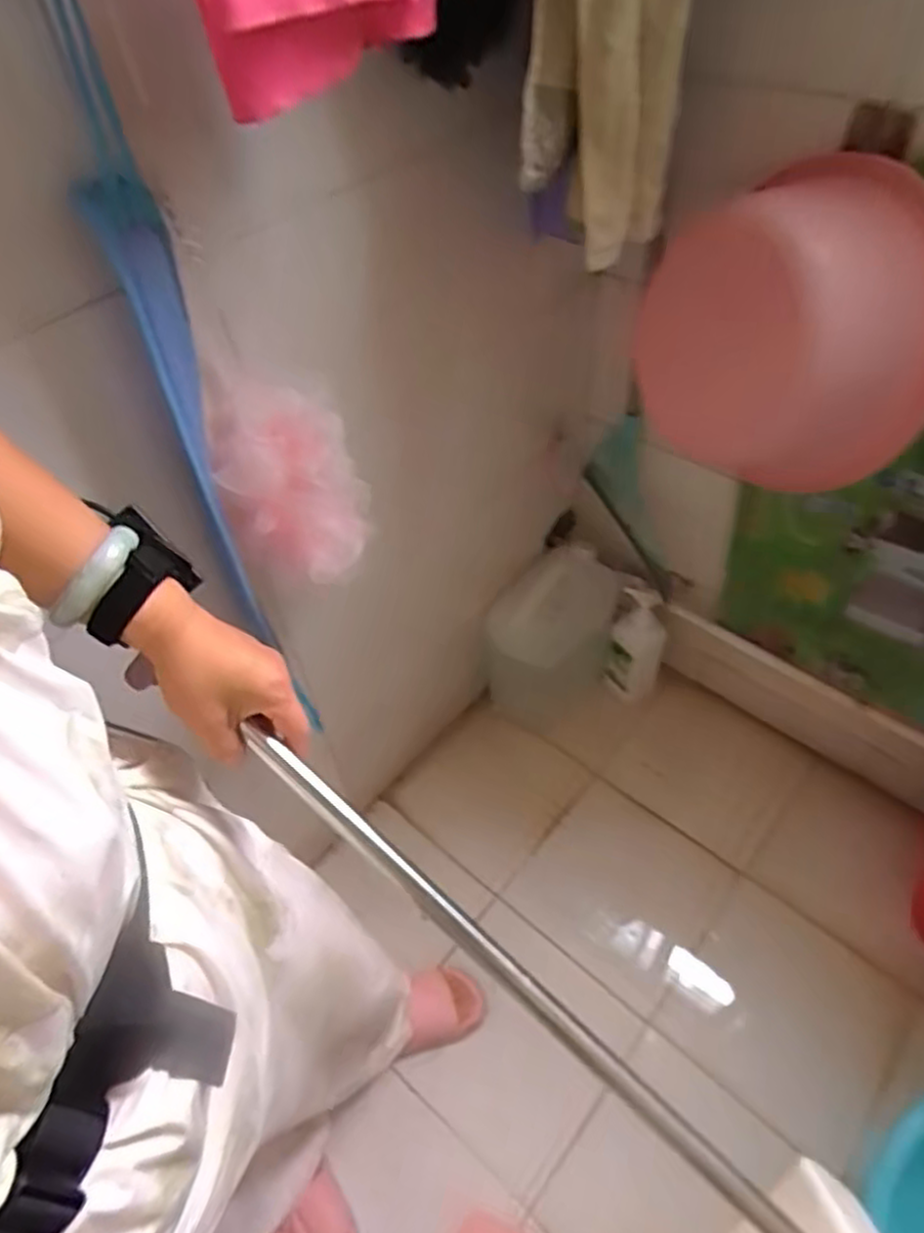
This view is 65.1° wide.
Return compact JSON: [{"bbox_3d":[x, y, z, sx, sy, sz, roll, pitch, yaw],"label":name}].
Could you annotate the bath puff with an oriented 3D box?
[{"bbox_3d":[-0.163,-0.124,0.700,0.120,0.186,0.094,5,51,8],"label":"bath puff"}]

